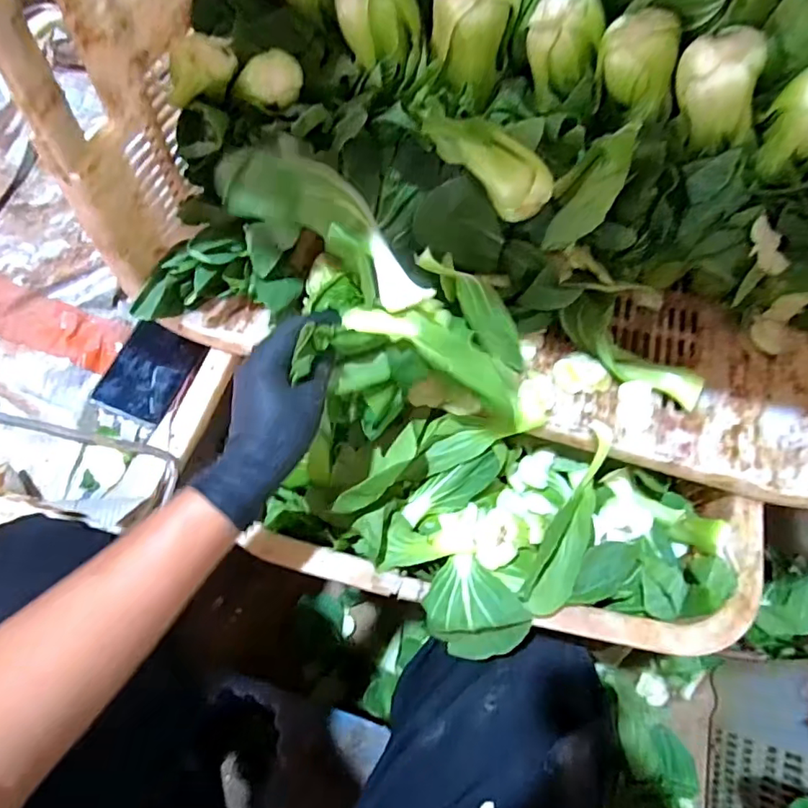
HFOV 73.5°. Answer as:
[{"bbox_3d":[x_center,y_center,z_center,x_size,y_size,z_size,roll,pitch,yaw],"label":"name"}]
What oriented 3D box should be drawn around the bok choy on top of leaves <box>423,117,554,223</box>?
[{"bbox_3d":[0.068,-0.186,0.414,0.099,0.033,0.044,40,74,15],"label":"bok choy on top of leaves"}]

